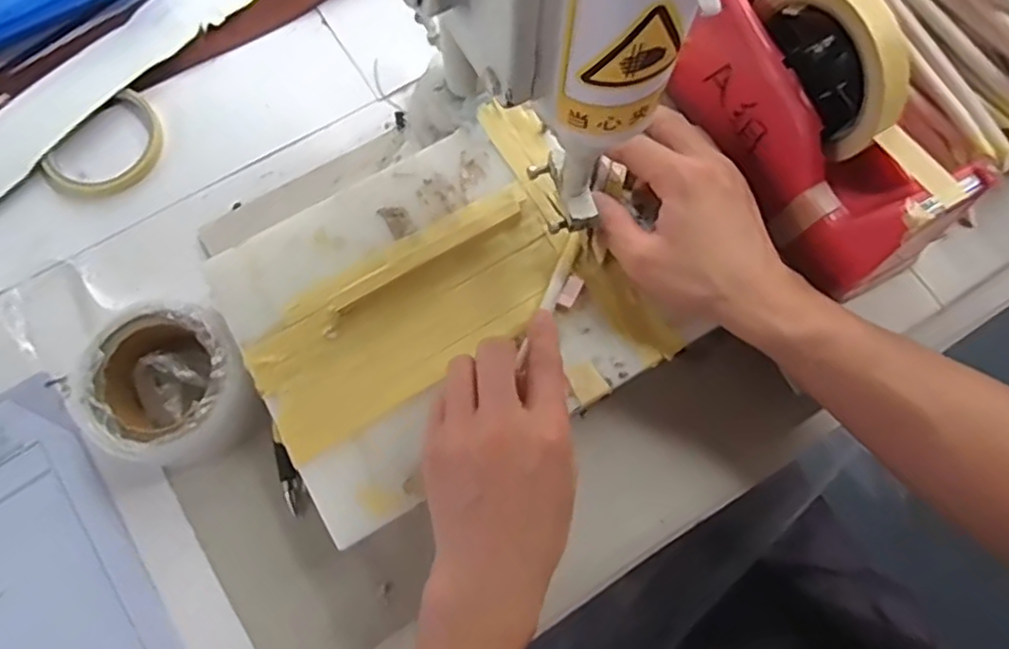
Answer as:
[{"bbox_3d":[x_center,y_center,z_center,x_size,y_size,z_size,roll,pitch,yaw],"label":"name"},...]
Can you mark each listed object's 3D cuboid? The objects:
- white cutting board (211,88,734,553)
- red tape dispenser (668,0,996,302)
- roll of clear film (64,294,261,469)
[{"bbox_3d":[-0.039,-0.016,0.406,0.235,0.016,0.196,-29,78,-9],"label":"white cutting board"},{"bbox_3d":[0.179,-0.122,0.376,0.073,0.116,0.201,-32,79,-9],"label":"red tape dispenser"},{"bbox_3d":[-0.212,0.043,0.432,0.113,0.047,0.102,37,77,8],"label":"roll of clear film"}]

